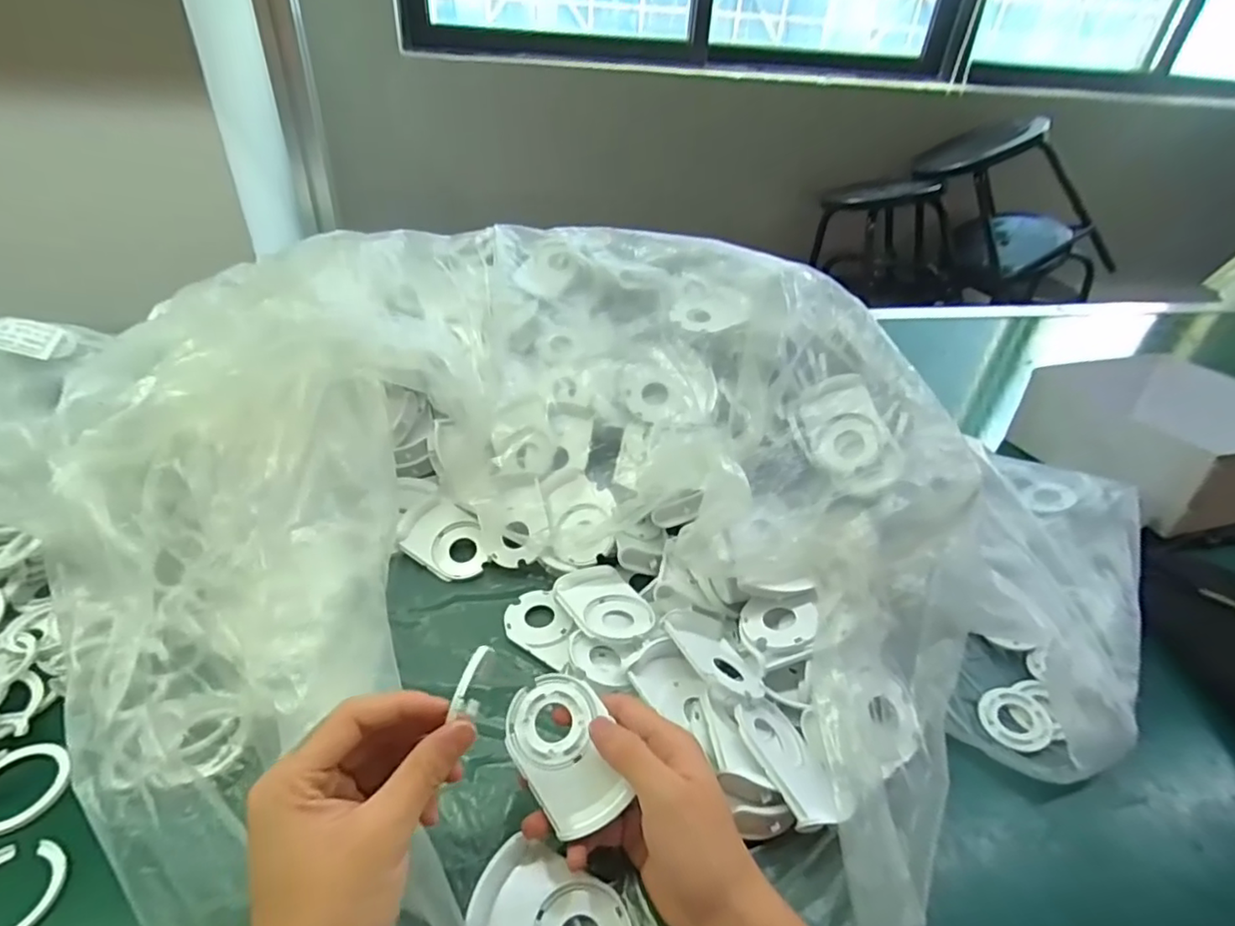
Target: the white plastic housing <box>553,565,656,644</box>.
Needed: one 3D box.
[{"bbox_3d":[-0.008,0.108,0.458,0.060,0.016,0.077,-12,40,-21],"label":"white plastic housing"}]

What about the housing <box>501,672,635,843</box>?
[{"bbox_3d":[-0.031,0.165,0.349,0.052,0.017,0.081,-22,59,-15],"label":"housing"}]

